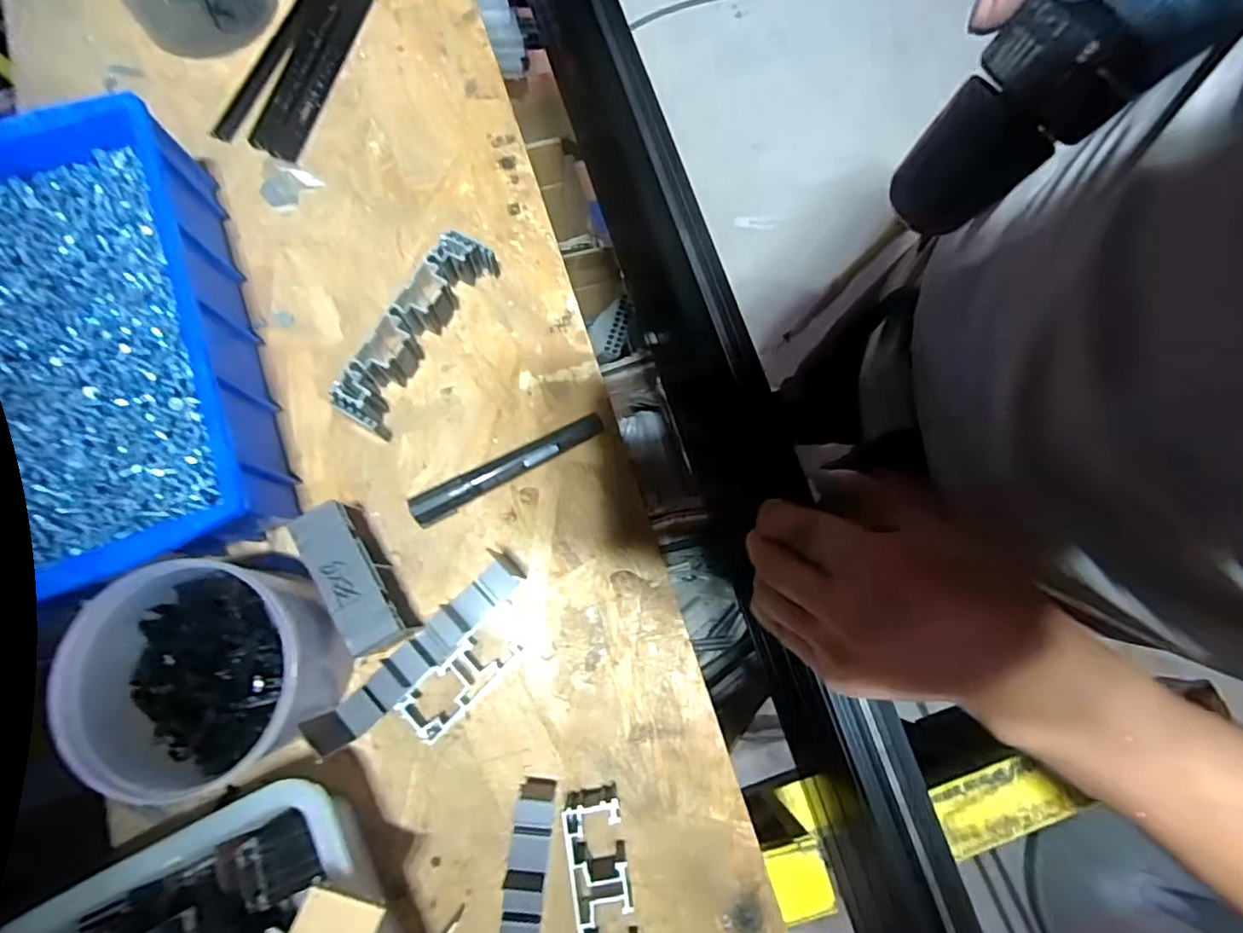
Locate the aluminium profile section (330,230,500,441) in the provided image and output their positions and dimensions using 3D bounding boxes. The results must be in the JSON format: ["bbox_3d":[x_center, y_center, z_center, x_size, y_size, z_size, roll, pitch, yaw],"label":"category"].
[{"bbox_3d":[-0.145,-0.096,0.417,0.040,0.039,0.150,27,77,5],"label":"aluminium profile section"}]

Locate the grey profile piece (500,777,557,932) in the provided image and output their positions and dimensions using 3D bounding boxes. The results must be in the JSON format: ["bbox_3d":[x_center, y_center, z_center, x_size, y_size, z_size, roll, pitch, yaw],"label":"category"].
[{"bbox_3d":[-0.055,0.237,0.348,0.022,0.027,0.094,6,76,0],"label":"grey profile piece"}]

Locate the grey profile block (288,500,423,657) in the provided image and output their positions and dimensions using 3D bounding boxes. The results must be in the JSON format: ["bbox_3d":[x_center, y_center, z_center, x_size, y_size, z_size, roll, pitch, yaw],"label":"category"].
[{"bbox_3d":[-0.162,0.069,0.371,0.031,0.049,0.092,-29,79,-8],"label":"grey profile block"}]

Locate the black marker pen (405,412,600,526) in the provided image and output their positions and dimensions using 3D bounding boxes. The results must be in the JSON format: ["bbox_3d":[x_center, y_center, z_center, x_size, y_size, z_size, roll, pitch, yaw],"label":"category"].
[{"bbox_3d":[-0.077,-0.001,0.407,0.138,0.019,0.021,-28,78,-8],"label":"black marker pen"}]

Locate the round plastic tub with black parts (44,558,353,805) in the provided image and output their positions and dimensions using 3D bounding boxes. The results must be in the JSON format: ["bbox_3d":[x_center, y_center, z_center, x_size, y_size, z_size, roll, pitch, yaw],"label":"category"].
[{"bbox_3d":[-0.229,0.113,0.338,0.100,0.090,0.118,-34,79,-9],"label":"round plastic tub with black parts"}]

